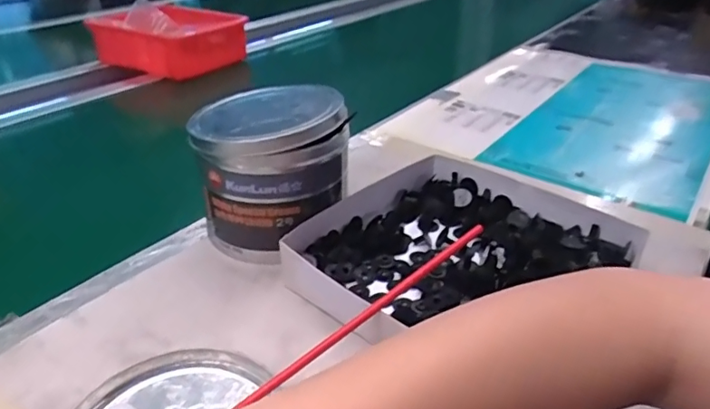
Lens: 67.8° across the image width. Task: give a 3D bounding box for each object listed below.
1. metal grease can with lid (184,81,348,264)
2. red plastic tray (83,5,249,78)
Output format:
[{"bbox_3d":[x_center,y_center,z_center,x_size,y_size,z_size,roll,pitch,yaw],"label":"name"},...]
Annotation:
[{"bbox_3d":[-0.068,-0.025,0.447,0.101,0.119,0.117,25,38,37],"label":"metal grease can with lid"},{"bbox_3d":[-0.327,-0.297,0.946,0.237,0.072,0.192,22,38,32],"label":"red plastic tray"}]

